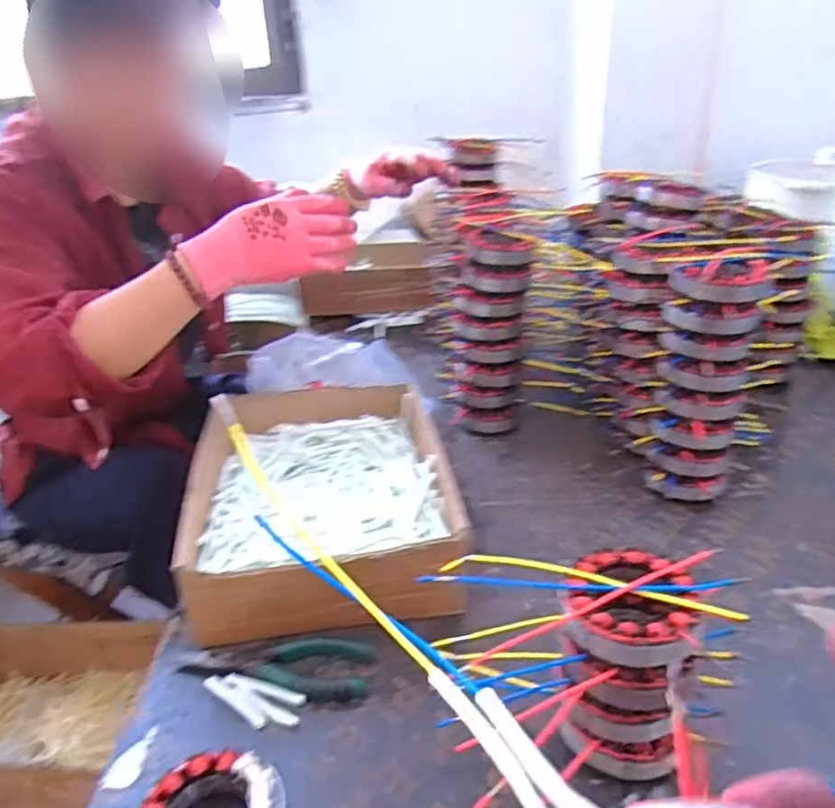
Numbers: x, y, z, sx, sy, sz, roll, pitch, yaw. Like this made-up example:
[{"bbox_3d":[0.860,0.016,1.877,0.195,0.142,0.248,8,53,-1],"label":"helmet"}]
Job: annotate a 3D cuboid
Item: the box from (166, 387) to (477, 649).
[{"bbox_3d":[-0.095,0.086,0.690,0.245,0.080,0.331,-6,27,-6],"label":"box"}]

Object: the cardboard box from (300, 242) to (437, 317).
[{"bbox_3d":[-0.098,-0.264,1.353,0.253,0.086,0.262,-3,27,0],"label":"cardboard box"}]

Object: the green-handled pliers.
[{"bbox_3d":[-0.112,0.212,0.530,0.149,0.009,0.053,-4,27,-2],"label":"green-handled pliers"}]

